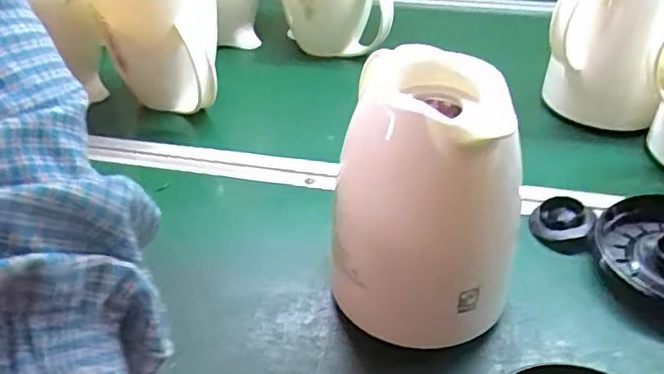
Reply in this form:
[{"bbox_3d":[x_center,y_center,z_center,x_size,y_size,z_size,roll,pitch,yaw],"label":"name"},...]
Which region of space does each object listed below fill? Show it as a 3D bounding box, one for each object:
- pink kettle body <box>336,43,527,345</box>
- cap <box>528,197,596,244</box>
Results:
[{"bbox_3d":[0.064,0.018,0.471,0.124,0.204,0.135,-1,35,2],"label":"pink kettle body"},{"bbox_3d":[0.220,0.034,0.581,0.056,0.024,0.047,14,38,22],"label":"cap"}]

